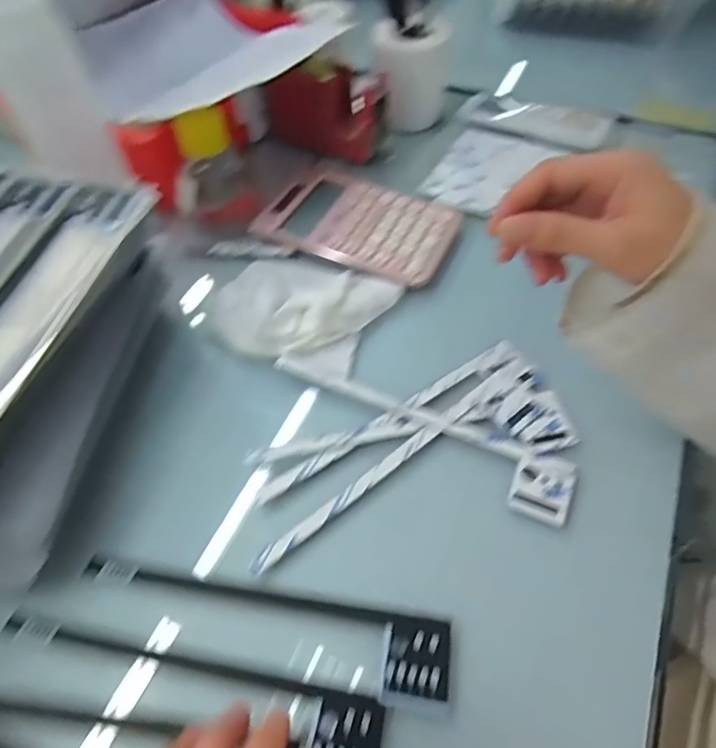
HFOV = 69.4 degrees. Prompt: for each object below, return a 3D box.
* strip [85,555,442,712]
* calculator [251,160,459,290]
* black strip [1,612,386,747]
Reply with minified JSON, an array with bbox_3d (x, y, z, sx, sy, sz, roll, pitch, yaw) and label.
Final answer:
[{"bbox_3d":[-0.058,0.144,0.296,0.219,0.009,0.043,7,55,9],"label":"strip"},{"bbox_3d":[0.003,-0.148,0.492,0.177,0.012,0.115,23,58,17],"label":"calculator"},{"bbox_3d":[-0.093,0.164,0.283,0.219,0.011,0.036,14,56,11],"label":"black strip"}]

